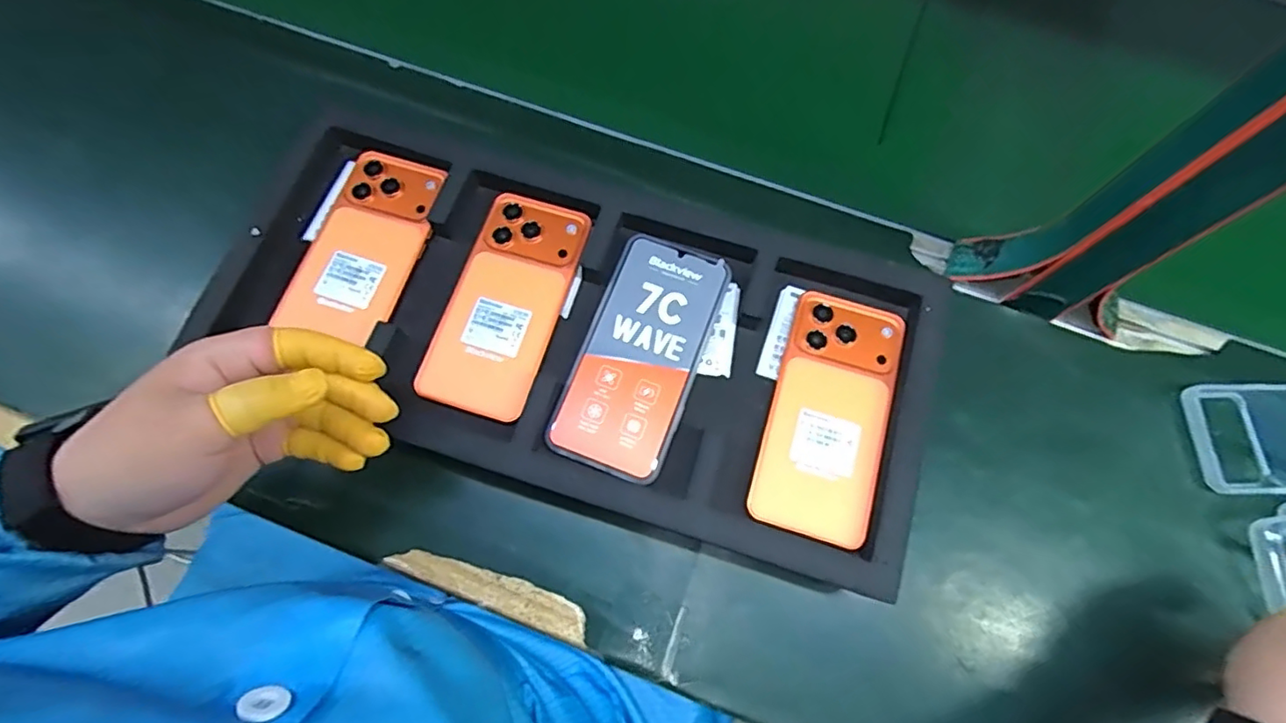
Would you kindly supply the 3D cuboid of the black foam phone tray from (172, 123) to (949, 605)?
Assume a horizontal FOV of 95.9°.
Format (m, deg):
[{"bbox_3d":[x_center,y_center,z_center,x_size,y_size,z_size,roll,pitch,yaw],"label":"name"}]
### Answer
[{"bbox_3d":[-0.049,-0.023,0.396,0.479,0.025,0.214,19,71,4],"label":"black foam phone tray"}]

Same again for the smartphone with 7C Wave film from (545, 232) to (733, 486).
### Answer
[{"bbox_3d":[0.000,-0.007,0.394,0.075,0.011,0.166,22,71,5],"label":"smartphone with 7C Wave film"}]

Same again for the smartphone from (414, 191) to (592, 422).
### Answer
[{"bbox_3d":[-0.094,-0.042,0.399,0.075,0.014,0.156,16,71,3],"label":"smartphone"}]

